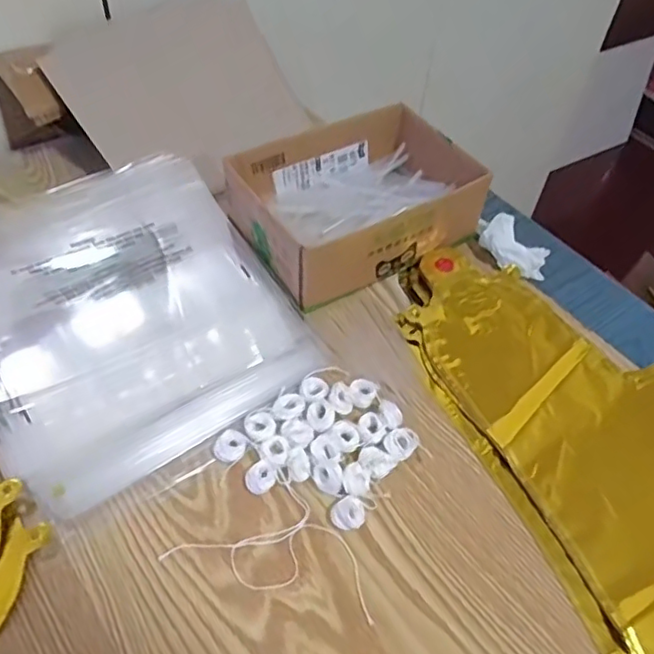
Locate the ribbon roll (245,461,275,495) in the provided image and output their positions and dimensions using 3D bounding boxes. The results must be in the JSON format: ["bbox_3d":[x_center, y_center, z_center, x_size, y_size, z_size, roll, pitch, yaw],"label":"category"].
[{"bbox_3d":[-0.042,0.096,0.383,0.018,0.008,0.019,2,51,-3],"label":"ribbon roll"}]

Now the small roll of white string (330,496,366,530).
[{"bbox_3d":[0.013,0.113,0.370,0.020,0.014,0.019,2,51,-3],"label":"small roll of white string"}]

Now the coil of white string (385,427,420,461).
[{"bbox_3d":[0.049,0.078,0.400,0.020,0.012,0.021,2,51,-3],"label":"coil of white string"}]

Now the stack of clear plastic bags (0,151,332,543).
[{"bbox_3d":[-0.155,-0.018,0.454,0.218,0.023,0.288,-27,57,-23],"label":"stack of clear plastic bags"}]

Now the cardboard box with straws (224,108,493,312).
[{"bbox_3d":[0.024,-0.108,0.516,0.190,0.063,0.141,-26,57,-23],"label":"cardboard box with straws"}]

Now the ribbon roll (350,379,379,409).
[{"bbox_3d":[0.026,0.045,0.424,0.018,0.006,0.022,8,51,2],"label":"ribbon roll"}]

